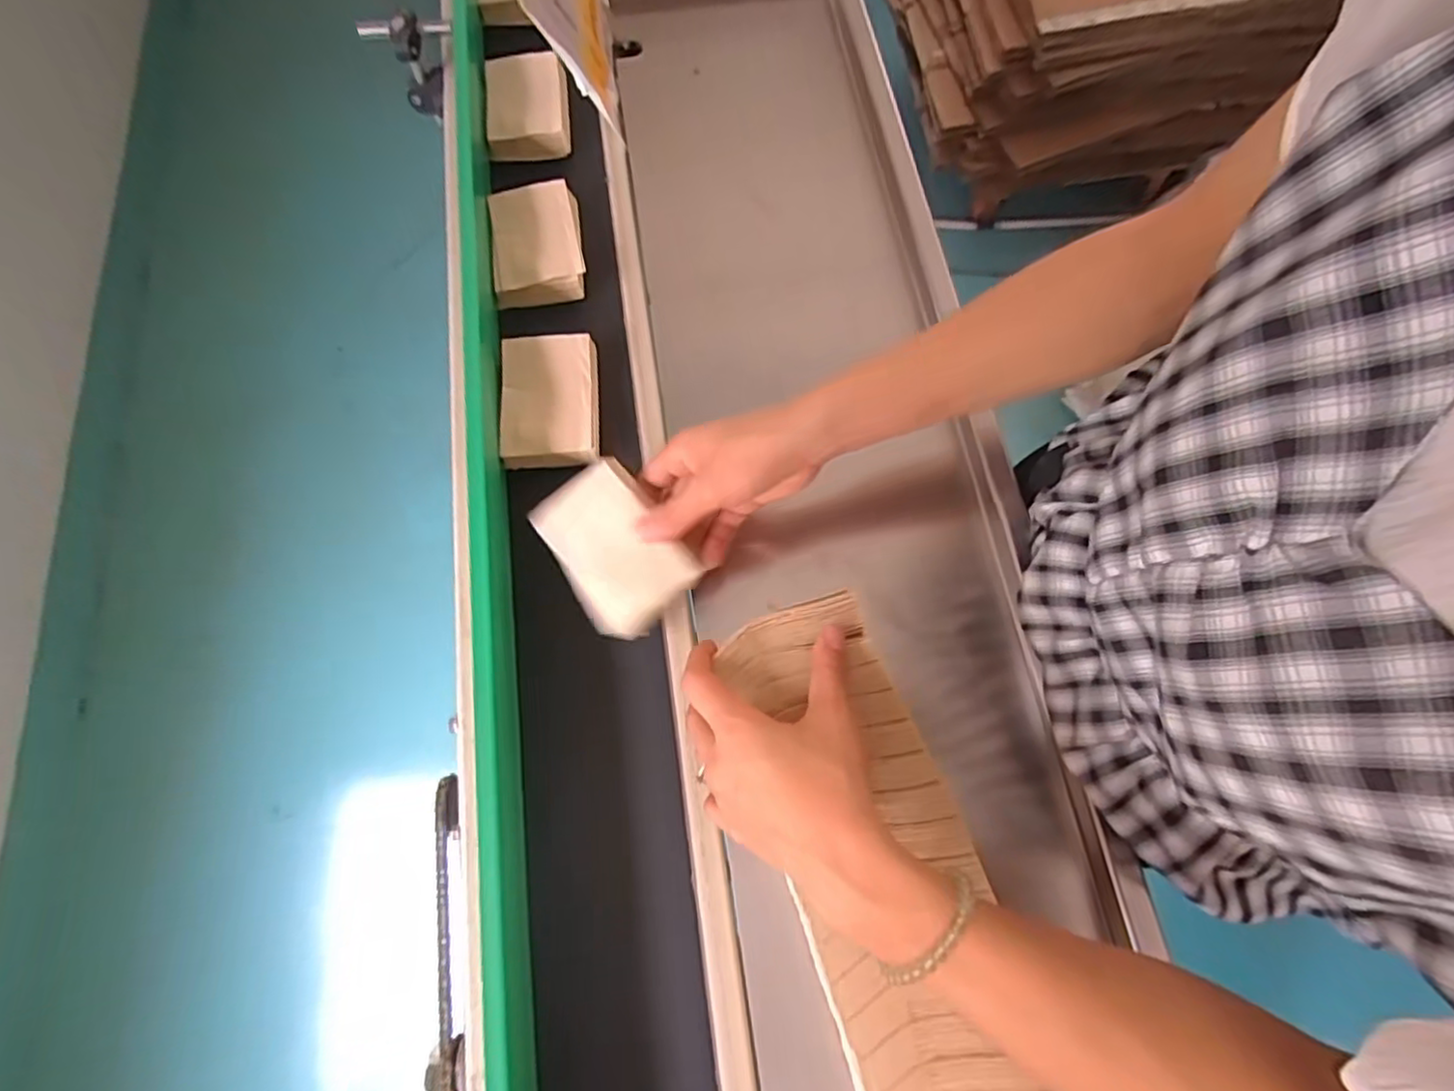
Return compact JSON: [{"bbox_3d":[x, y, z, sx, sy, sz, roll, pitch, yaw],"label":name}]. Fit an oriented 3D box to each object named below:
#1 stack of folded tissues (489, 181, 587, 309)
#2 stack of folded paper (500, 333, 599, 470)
[{"bbox_3d":[-0.160,-0.256,0.561,0.073,0.027,0.103,-8,72,0],"label":"stack of folded tissues"},{"bbox_3d":[-0.134,-0.114,0.506,0.071,0.023,0.104,-4,72,1],"label":"stack of folded paper"}]

